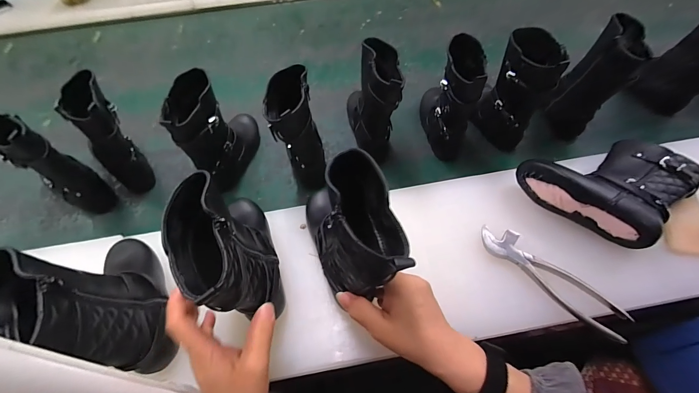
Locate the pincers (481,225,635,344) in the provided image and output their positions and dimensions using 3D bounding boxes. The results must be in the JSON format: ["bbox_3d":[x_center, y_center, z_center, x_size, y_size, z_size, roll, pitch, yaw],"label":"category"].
[{"bbox_3d":[0.261,0.102,0.417,0.051,0.015,0.191,-37,60,-21],"label":"pincers"}]

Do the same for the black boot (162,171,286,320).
[{"bbox_3d":[-0.131,0.043,0.356,0.065,0.185,0.203,-18,55,-11],"label":"black boot"}]

